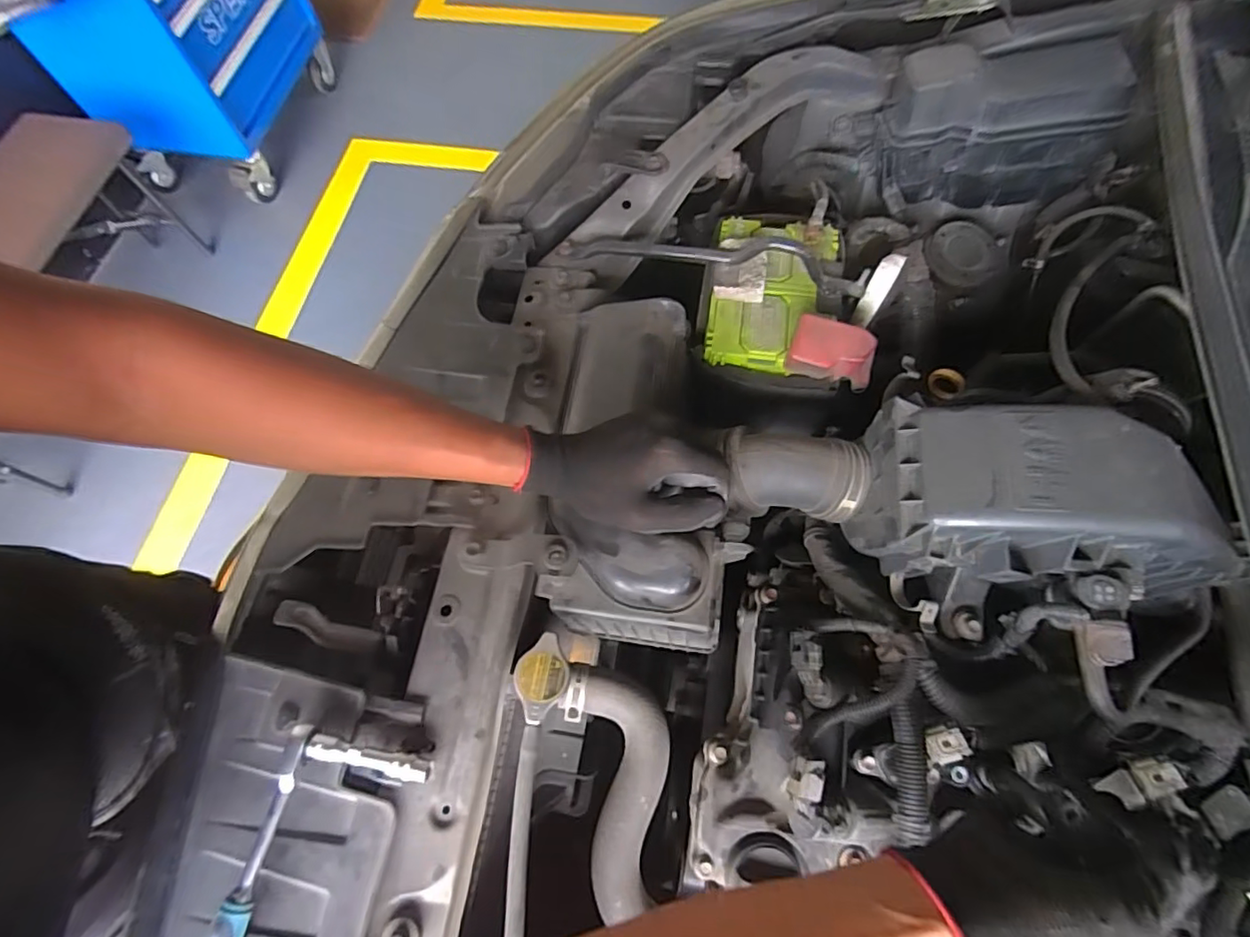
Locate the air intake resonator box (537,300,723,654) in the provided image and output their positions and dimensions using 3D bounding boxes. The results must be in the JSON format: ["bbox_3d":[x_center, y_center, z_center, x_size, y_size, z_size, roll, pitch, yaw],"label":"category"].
[{"bbox_3d":[0.004,-0.008,0.499,0.138,0.081,0.308,-1,71,0],"label":"air intake resonator box"}]

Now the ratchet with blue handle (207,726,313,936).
[{"bbox_3d":[-0.259,0.280,0.393,0.024,0.038,0.182,6,67,4],"label":"ratchet with blue handle"}]

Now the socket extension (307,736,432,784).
[{"bbox_3d":[-0.188,0.215,0.418,0.093,0.015,0.017,11,67,5],"label":"socket extension"}]

